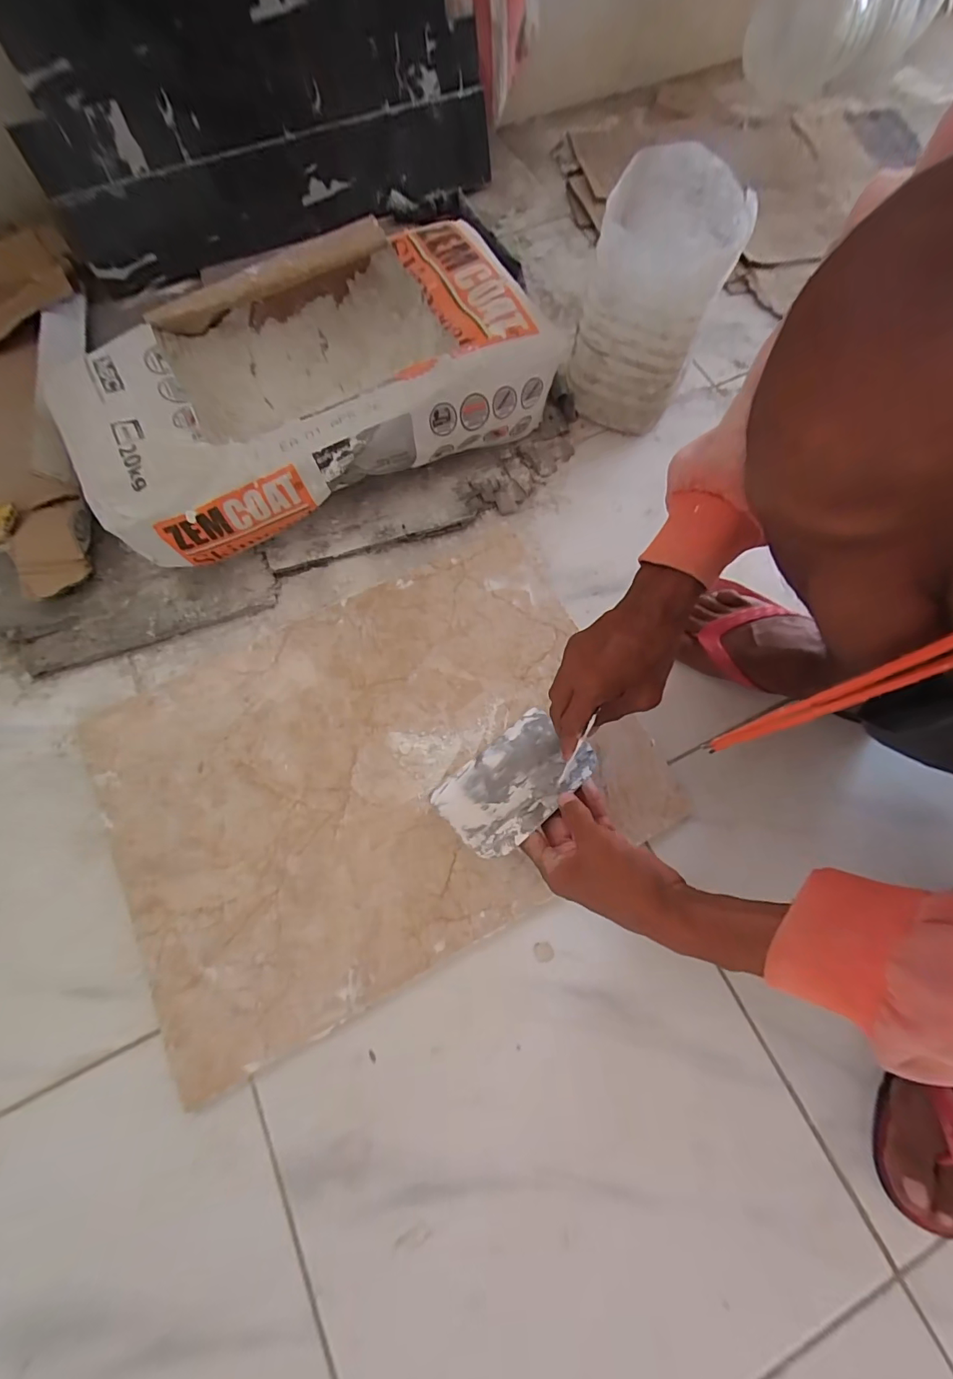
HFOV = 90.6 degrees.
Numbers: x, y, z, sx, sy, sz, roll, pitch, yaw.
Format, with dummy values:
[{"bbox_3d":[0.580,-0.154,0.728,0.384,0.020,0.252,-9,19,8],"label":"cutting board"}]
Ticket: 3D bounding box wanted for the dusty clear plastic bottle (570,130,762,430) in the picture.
[{"bbox_3d":[0.188,-0.411,0.516,0.123,0.194,0.144,27,74,9],"label":"dusty clear plastic bottle"}]

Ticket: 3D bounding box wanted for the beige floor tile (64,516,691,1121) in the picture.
[{"bbox_3d":[-0.097,0.072,0.464,0.491,0.014,0.362,-26,73,-8],"label":"beige floor tile"}]

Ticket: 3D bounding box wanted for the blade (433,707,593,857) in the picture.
[{"bbox_3d":[0.034,0.082,0.433,0.138,0.004,0.093,-38,51,-16],"label":"blade"}]

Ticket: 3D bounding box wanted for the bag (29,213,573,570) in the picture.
[{"bbox_3d":[-0.179,-0.329,0.531,0.483,0.132,0.290,-30,75,-9],"label":"bag"}]

